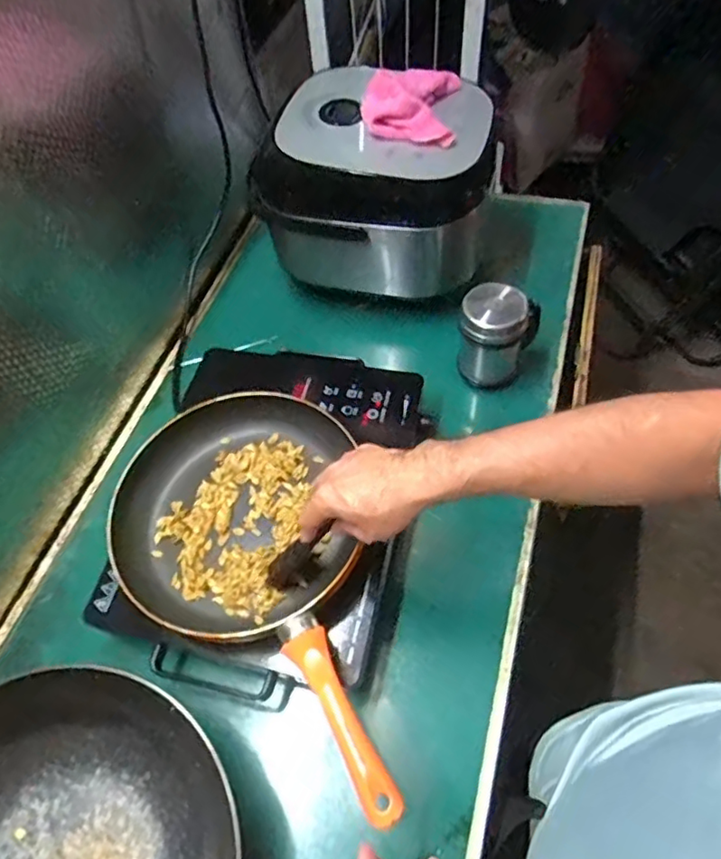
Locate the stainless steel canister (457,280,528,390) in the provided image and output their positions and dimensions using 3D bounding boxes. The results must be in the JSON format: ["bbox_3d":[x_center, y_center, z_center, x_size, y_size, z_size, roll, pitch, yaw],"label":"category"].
[{"bbox_3d":[0.182,-0.121,0.801,0.090,0.142,0.081,14,58,13],"label":"stainless steel canister"}]

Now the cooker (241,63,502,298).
[{"bbox_3d":[0.028,-0.369,0.868,0.316,0.233,0.235,12,58,12],"label":"cooker"}]

